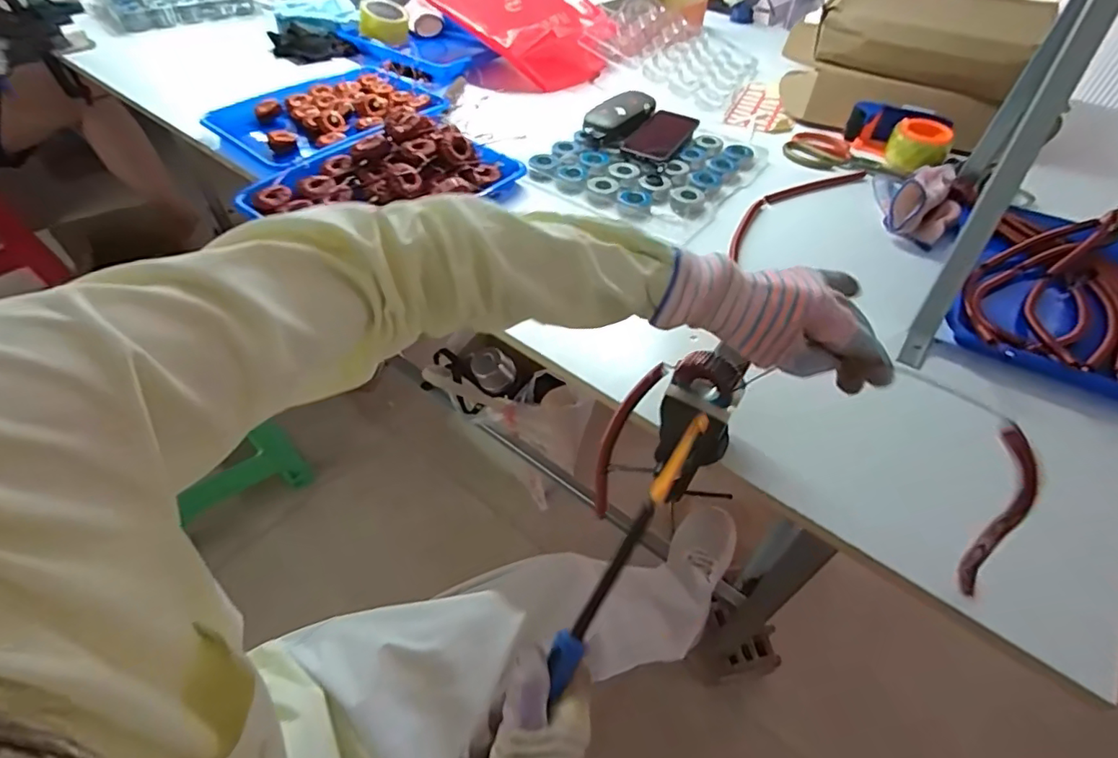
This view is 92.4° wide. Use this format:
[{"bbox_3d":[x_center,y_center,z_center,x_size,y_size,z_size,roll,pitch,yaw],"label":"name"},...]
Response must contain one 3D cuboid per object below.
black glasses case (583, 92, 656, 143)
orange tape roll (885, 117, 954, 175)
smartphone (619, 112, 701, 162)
[{"bbox_3d":[0.099,-0.429,0.873,0.071,0.037,0.152,25,53,19],"label":"black glasses case"},{"bbox_3d":[0.573,-0.373,0.853,0.082,0.051,0.096,30,55,22],"label":"orange tape roll"},{"bbox_3d":[0.166,-0.391,0.860,0.084,0.013,0.160,25,53,19],"label":"smartphone"}]

